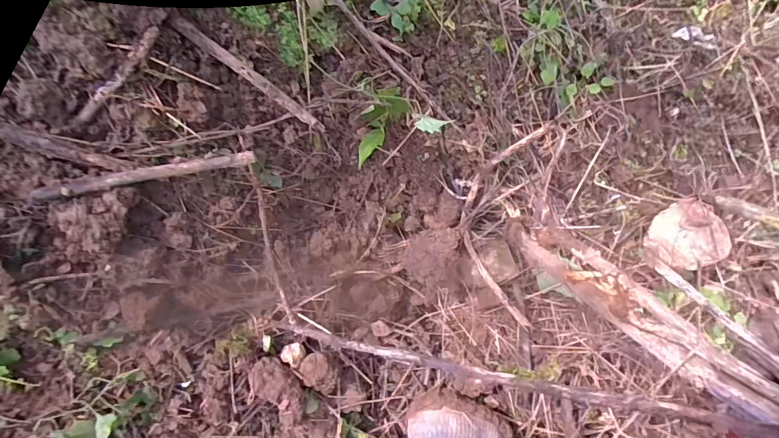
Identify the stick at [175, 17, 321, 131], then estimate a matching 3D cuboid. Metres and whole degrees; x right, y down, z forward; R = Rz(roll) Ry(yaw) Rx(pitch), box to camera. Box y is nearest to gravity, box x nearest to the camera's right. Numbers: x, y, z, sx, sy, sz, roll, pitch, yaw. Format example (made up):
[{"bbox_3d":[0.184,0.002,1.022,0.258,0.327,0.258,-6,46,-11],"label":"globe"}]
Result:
[{"bbox_3d":[-0.120,-0.123,0.391,0.148,0.014,0.010,35,94,-12],"label":"stick"}]

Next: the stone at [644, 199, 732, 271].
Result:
[{"bbox_3d":[0.360,0.022,0.544,0.082,0.025,0.077,0,91,6],"label":"stone"}]

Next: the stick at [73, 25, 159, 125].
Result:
[{"bbox_3d":[-0.217,-0.112,0.359,0.098,0.009,0.012,-45,86,5],"label":"stick"}]

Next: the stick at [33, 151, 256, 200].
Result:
[{"bbox_3d":[-0.199,-0.037,0.373,0.169,0.015,0.012,-12,89,-10],"label":"stick"}]

